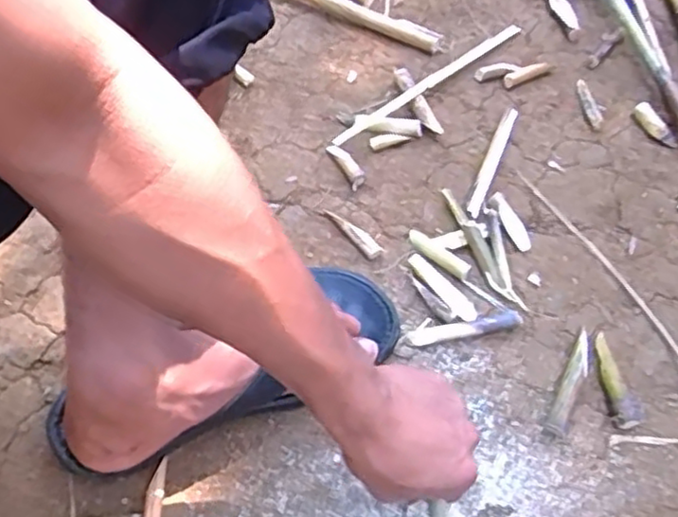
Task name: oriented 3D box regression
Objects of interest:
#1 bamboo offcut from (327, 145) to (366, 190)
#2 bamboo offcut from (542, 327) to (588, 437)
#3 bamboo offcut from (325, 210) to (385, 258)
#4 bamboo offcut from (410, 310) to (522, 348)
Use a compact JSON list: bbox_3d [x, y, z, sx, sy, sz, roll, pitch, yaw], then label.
[{"bbox_3d":[0.008,-0.089,0.672,0.016,0.013,0.051,-27,66,-15],"label":"bamboo offcut"},{"bbox_3d":[0.191,0.103,0.572,0.018,0.012,0.094,24,64,10],"label":"bamboo offcut"},{"bbox_3d":[0.012,-0.025,0.635,0.067,0.015,0.017,37,67,16],"label":"bamboo offcut"},{"bbox_3d":[0.107,0.060,0.592,0.095,0.013,0.015,-9,63,-7],"label":"bamboo offcut"}]

